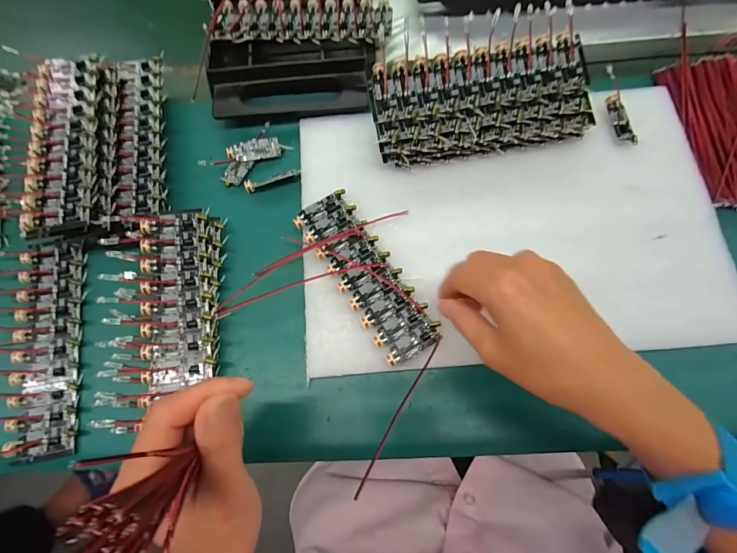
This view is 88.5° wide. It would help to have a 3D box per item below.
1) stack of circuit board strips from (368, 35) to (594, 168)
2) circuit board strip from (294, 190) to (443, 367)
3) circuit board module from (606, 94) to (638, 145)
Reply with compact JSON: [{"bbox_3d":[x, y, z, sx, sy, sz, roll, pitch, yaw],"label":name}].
[{"bbox_3d":[0.086,-0.136,0.295,0.162,0.027,0.074,-9,91,0],"label":"stack of circuit board strips"},{"bbox_3d":[-0.003,-0.003,0.282,0.045,0.008,0.137,-33,75,-8],"label":"circuit board strip"},{"bbox_3d":[0.208,-0.129,0.312,0.015,0.007,0.045,-10,73,-1],"label":"circuit board module"}]

